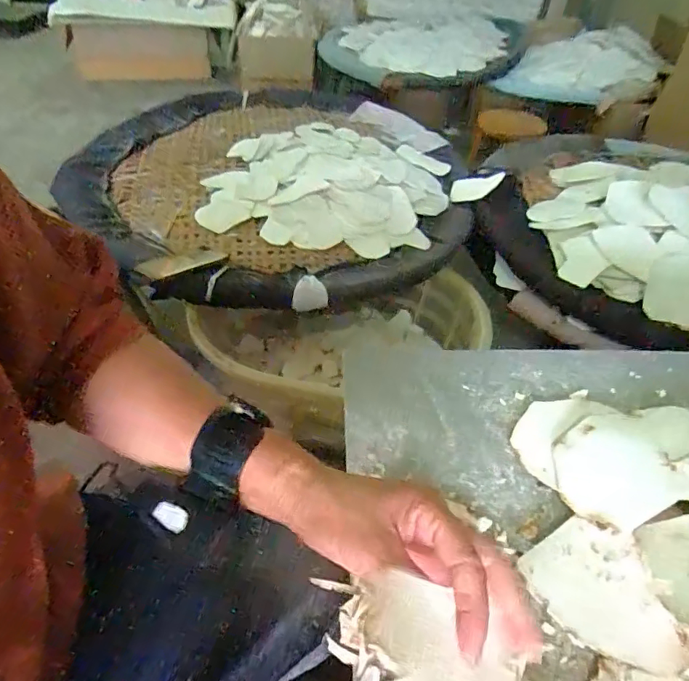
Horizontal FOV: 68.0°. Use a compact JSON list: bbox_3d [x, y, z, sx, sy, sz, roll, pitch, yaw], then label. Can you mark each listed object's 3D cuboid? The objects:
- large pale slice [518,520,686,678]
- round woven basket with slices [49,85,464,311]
[{"bbox_3d":[0.174,0.174,0.357,0.085,0.012,0.101,-2,45,-6],"label":"large pale slice"},{"bbox_3d":[-0.178,-0.414,1.257,0.924,0.130,0.865,9,45,5],"label":"round woven basket with slices"}]

